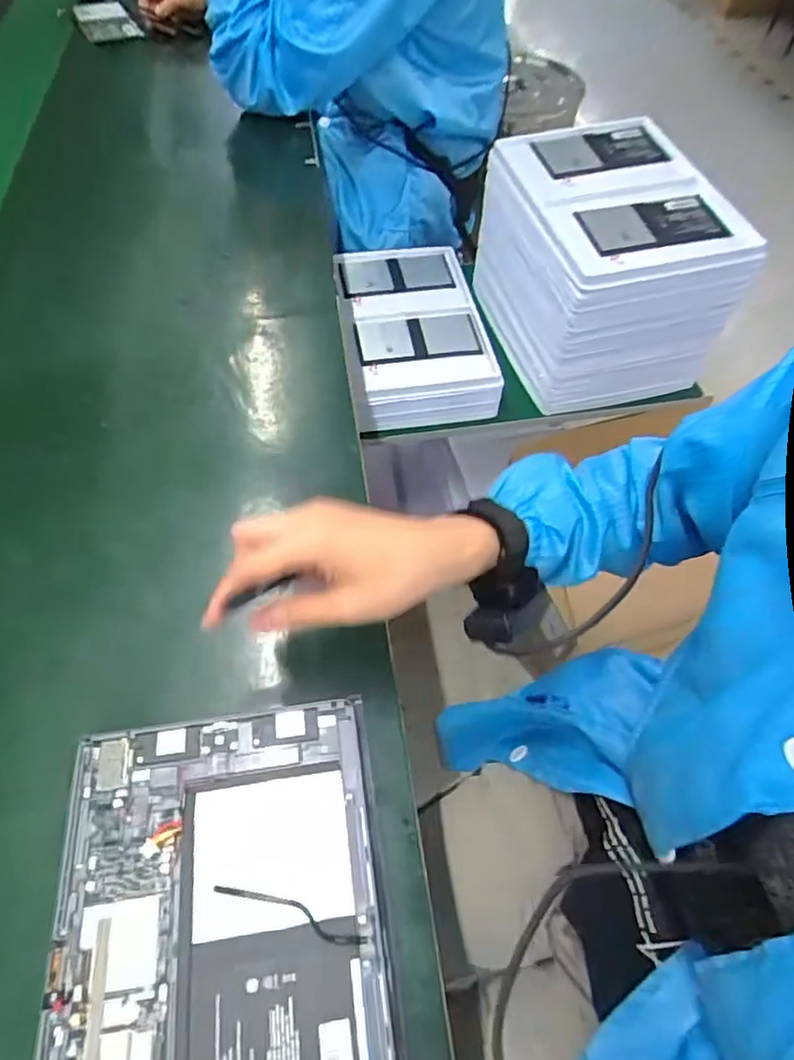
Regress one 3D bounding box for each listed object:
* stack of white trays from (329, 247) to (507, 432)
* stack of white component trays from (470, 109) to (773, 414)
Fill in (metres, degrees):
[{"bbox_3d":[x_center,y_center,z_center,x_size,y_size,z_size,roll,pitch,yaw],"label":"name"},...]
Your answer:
[{"bbox_3d":[0.021,-0.304,0.912,0.199,0.062,0.330,-8,57,-5],"label":"stack of white trays"},{"bbox_3d":[0.283,-0.377,0.863,0.247,0.230,0.308,-13,58,-8],"label":"stack of white component trays"}]

